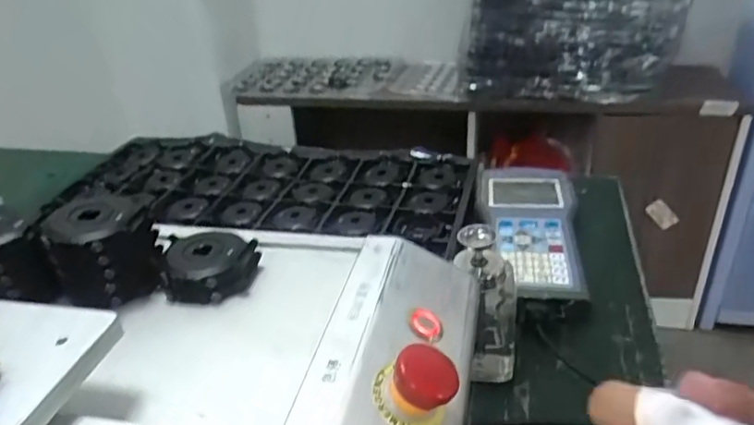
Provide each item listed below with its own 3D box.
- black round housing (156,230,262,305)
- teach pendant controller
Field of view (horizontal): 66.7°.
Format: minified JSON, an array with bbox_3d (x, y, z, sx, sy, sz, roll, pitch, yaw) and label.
[{"bbox_3d":[-0.094,0.030,0.327,0.051,0.019,0.045,-7,30,-4],"label":"black round housing"},{"bbox_3d":[0.150,0.017,0.573,0.094,0.033,0.217,3,30,12],"label":"teach pendant controller"}]

